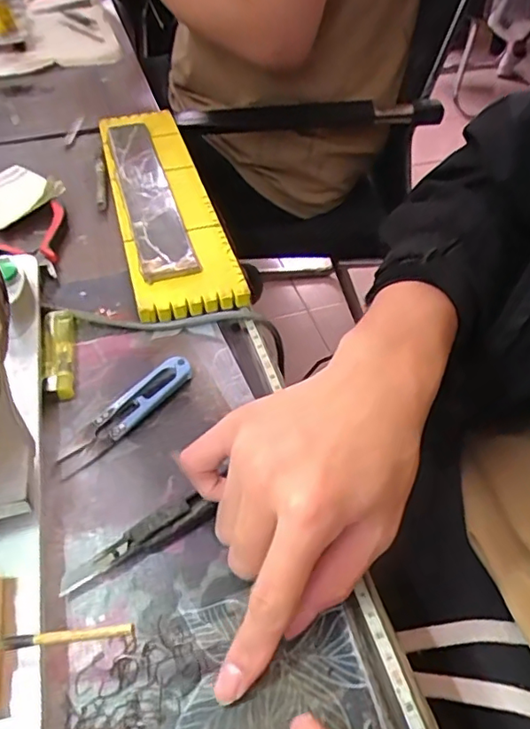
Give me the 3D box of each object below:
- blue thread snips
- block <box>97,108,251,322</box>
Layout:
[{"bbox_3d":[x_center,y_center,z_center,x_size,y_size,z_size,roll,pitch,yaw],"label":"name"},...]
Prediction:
[{"bbox_3d":[-0.083,0.026,0.348,0.022,0.011,0.097,30,54,27],"label":"blue thread snips"},{"bbox_3d":[-0.088,-0.143,0.496,0.079,0.016,0.295,-10,51,-14],"label":"block"}]

